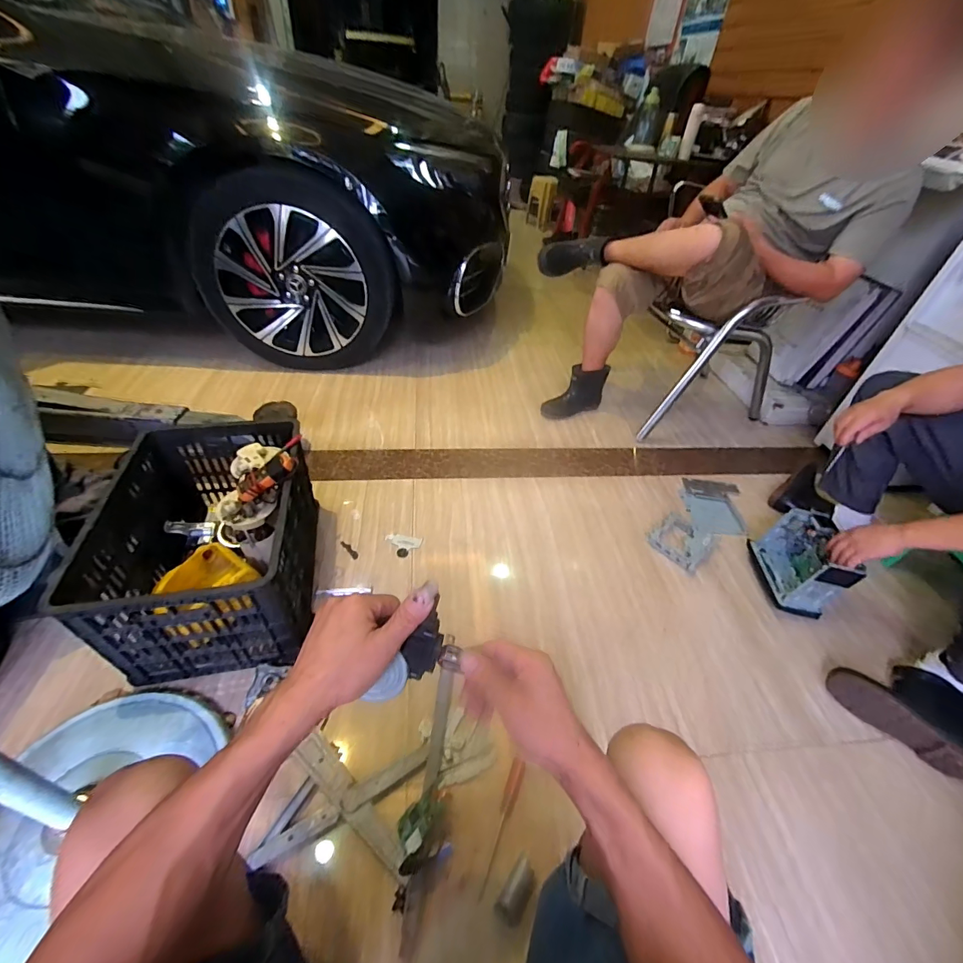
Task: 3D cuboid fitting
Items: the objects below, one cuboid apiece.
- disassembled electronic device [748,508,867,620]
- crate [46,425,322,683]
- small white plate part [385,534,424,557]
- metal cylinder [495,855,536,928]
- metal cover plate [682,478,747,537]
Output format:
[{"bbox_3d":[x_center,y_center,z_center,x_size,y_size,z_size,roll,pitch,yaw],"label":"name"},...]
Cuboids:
[{"bbox_3d":[0.785,0.199,1.072,0.122,0.178,0.215,5,44,2],"label":"disassembled electronic device"},{"bbox_3d":[-0.574,0.105,0.951,0.358,0.268,0.530,-3,43,-10],"label":"crate"},{"bbox_3d":[-0.210,0.170,1.149,0.098,0.006,0.067,5,44,2],"label":"small white plate part"},{"bbox_3d":[0.053,0.605,0.641,0.039,0.034,0.072,28,49,23],"label":"metal cylinder"},{"bbox_3d":[0.710,0.076,1.325,0.168,0.019,0.257,6,41,11],"label":"metal cover plate"}]

